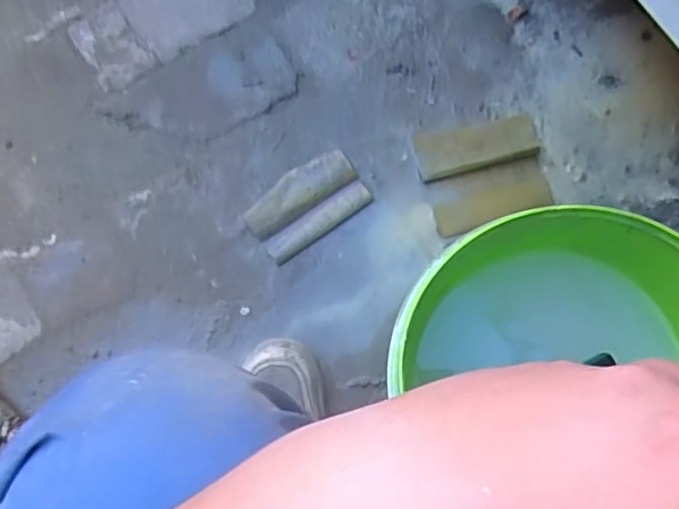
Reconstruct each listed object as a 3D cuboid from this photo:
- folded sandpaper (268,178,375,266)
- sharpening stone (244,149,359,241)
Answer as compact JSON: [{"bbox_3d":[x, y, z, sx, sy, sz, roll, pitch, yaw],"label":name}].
[{"bbox_3d":[-0.023,-0.036,0.733,0.129,0.008,0.029,-35,80,-5],"label":"folded sandpaper"},{"bbox_3d":[-0.046,-0.070,0.736,0.132,0.017,0.045,-34,81,-5],"label":"sharpening stone"}]

